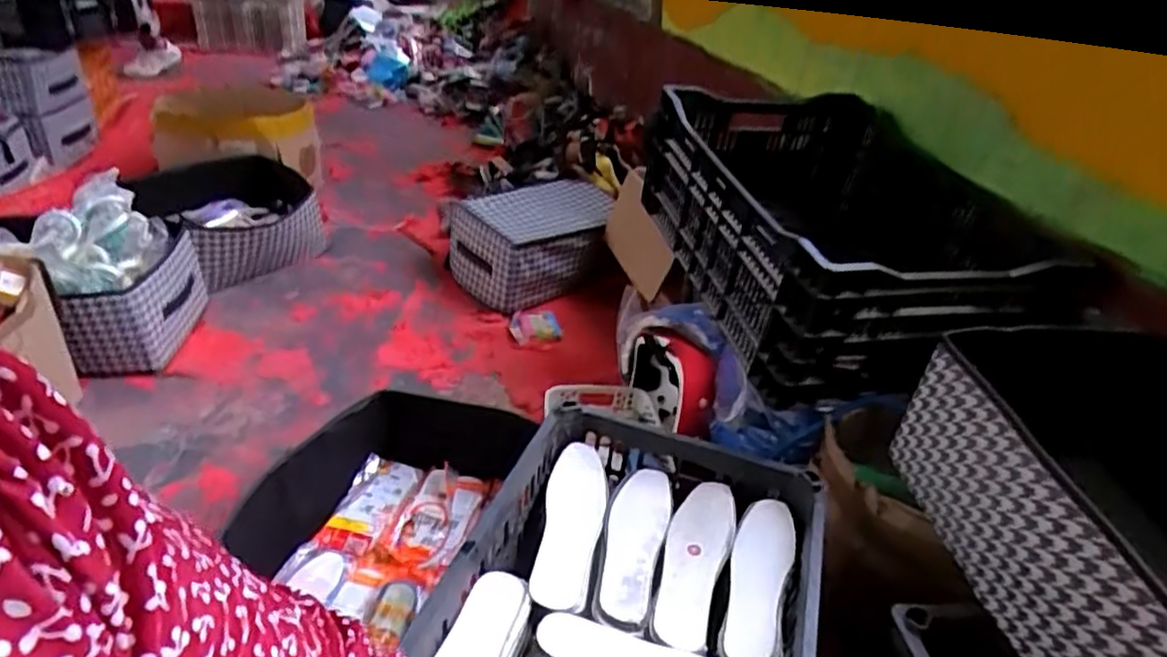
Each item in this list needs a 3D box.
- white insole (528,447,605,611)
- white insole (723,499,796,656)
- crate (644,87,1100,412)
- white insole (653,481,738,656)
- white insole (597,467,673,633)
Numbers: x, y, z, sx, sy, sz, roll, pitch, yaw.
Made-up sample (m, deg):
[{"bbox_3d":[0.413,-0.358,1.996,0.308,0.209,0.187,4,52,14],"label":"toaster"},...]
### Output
[{"bbox_3d":[-0.014,0.217,0.800,0.068,0.019,0.224,7,29,4],"label":"white insole"},{"bbox_3d":[0.188,0.263,0.754,0.062,0.014,0.209,8,31,21],"label":"white insole"},{"bbox_3d":[0.396,-0.160,1.103,0.463,0.245,0.581,-3,30,-12],"label":"crate"},{"bbox_3d":[0.122,0.256,0.778,0.066,0.014,0.219,7,33,20],"label":"white insole"},{"bbox_3d":[0.055,0.239,0.791,0.065,0.015,0.221,11,30,11],"label":"white insole"}]

